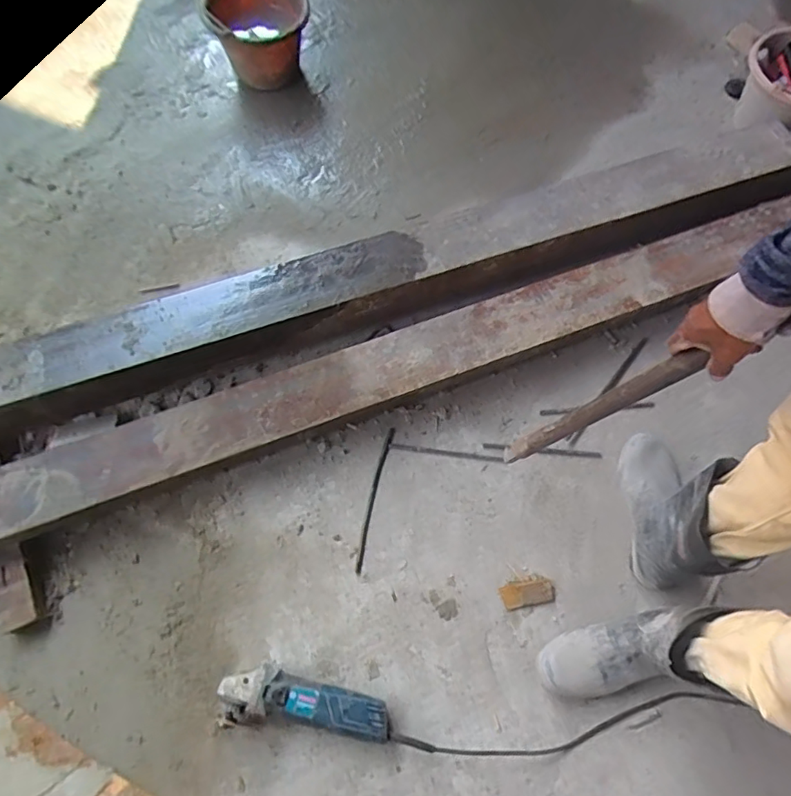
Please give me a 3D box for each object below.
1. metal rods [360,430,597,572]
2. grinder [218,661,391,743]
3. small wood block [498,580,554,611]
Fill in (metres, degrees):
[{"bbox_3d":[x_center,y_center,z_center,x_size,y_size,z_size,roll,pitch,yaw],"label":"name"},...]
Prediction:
[{"bbox_3d":[0.113,0.119,1.003,0.489,0.012,0.207,-24,70,-10],"label":"metal rods"},{"bbox_3d":[-0.139,0.467,0.826,0.261,0.073,0.085,4,68,1],"label":"grinder"},{"bbox_3d":[0.224,0.332,0.912,0.089,0.016,0.038,-11,68,-5],"label":"small wood block"}]

